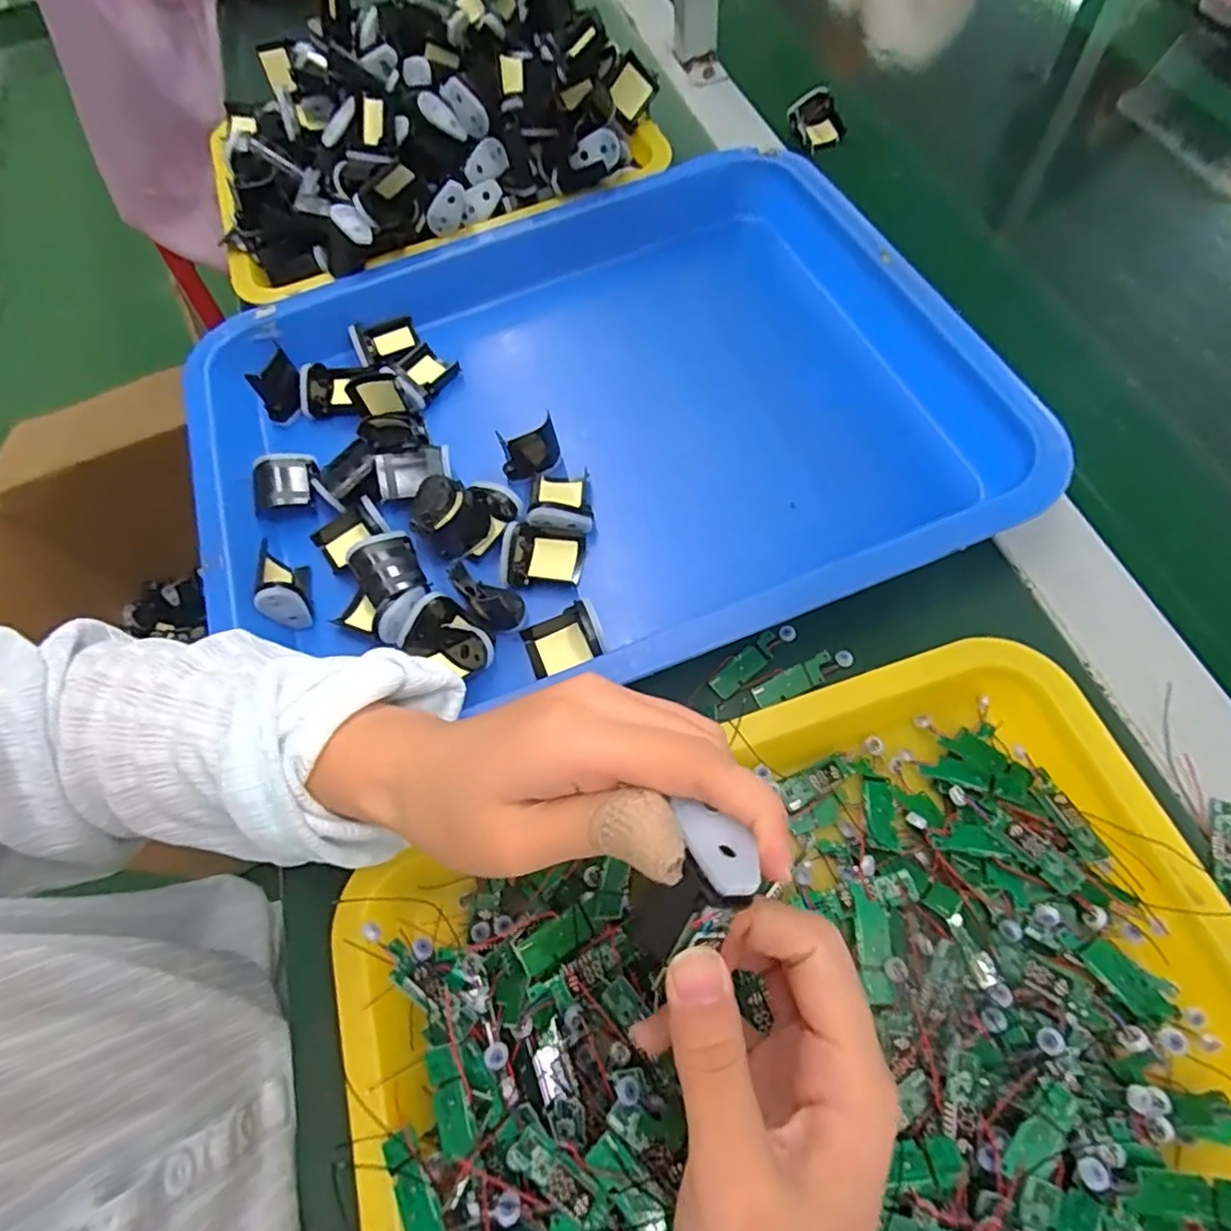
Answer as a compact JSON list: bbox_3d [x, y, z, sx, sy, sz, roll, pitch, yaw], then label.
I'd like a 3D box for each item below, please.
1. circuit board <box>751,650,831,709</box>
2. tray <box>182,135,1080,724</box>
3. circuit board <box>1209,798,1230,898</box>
[{"bbox_3d":[0.089,0.033,0.321,0.041,0.004,0.014,-28,90,0],"label":"circuit board"},{"bbox_3d":[-0.017,-0.116,0.381,0.452,0.048,0.335,-21,64,-4],"label":"tray"},{"bbox_3d":[0.255,0.096,0.267,0.012,0.005,0.038,20,69,15],"label":"circuit board"}]

